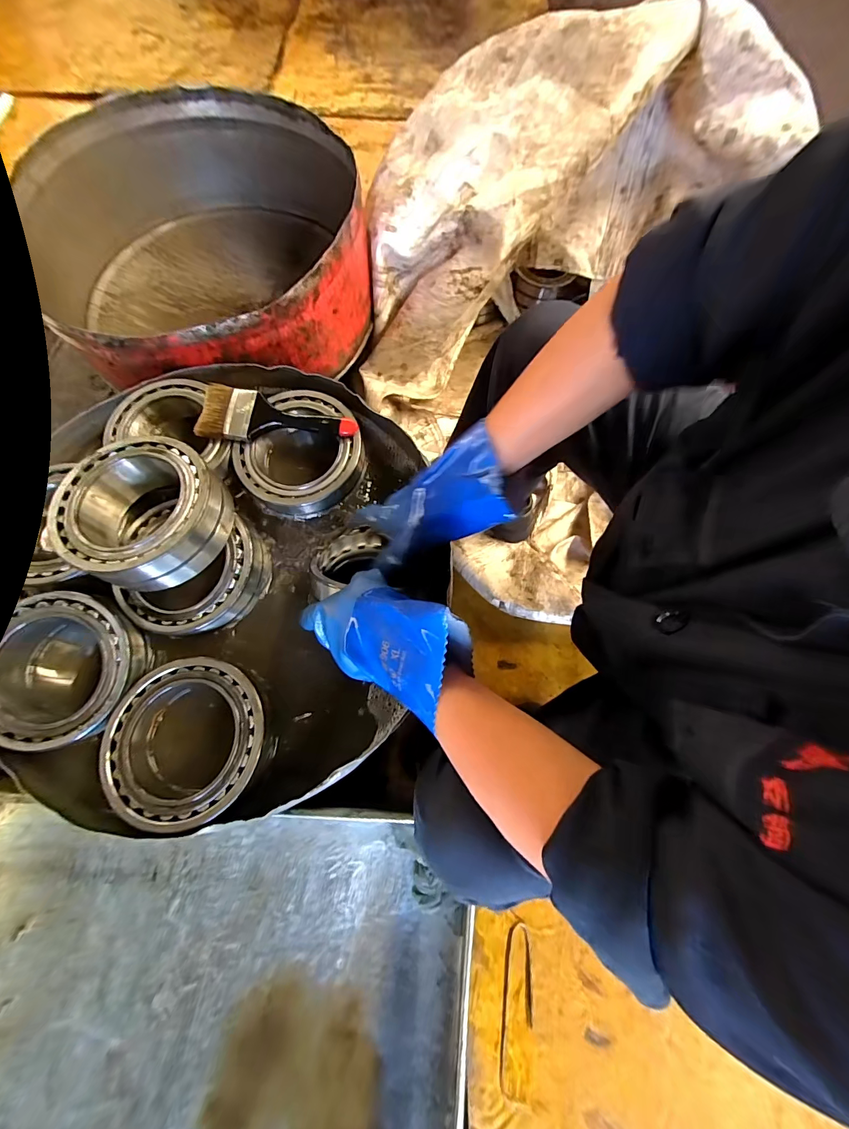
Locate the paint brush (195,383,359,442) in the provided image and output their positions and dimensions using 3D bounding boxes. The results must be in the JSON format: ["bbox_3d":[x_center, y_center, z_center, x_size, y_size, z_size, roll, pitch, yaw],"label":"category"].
[{"bbox_3d":[-0.186,-0.190,0.507,0.193,0.022,0.068,4,73,0],"label":"paint brush"}]

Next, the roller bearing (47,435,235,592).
[{"bbox_3d":[-0.313,-0.061,0.445,0.152,0.071,0.157,0,73,-1],"label":"roller bearing"}]

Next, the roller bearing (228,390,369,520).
[{"bbox_3d":[-0.173,-0.153,0.528,0.178,0.052,0.164,0,73,-1],"label":"roller bearing"}]

